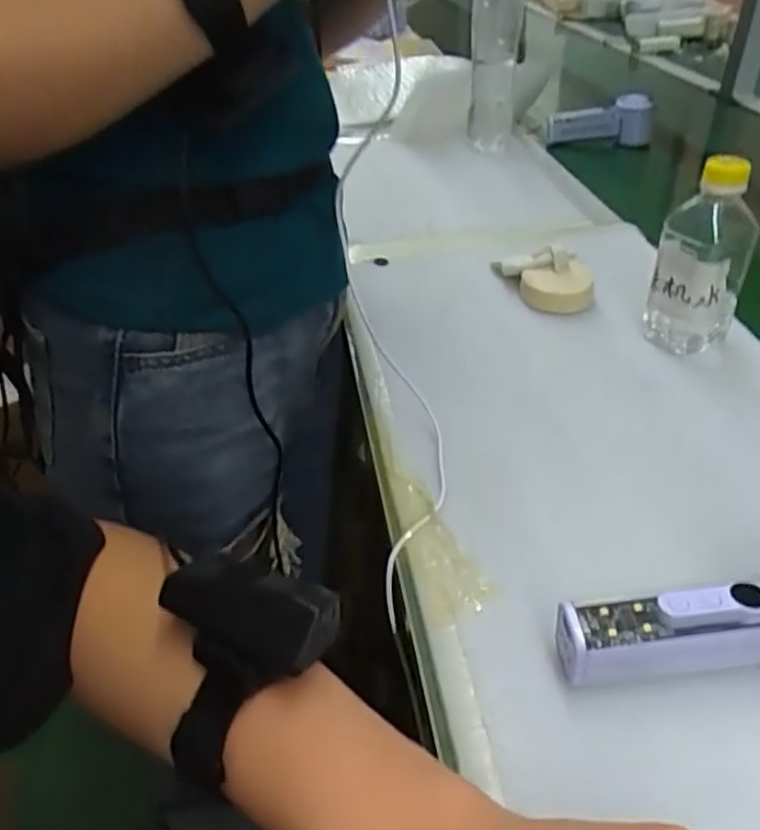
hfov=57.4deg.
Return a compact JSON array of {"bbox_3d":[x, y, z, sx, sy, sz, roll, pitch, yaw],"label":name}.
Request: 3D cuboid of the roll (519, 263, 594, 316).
[{"bbox_3d":[0.160,-0.117,0.630,0.063,0.021,0.062,4,38,8],"label":"roll"}]

